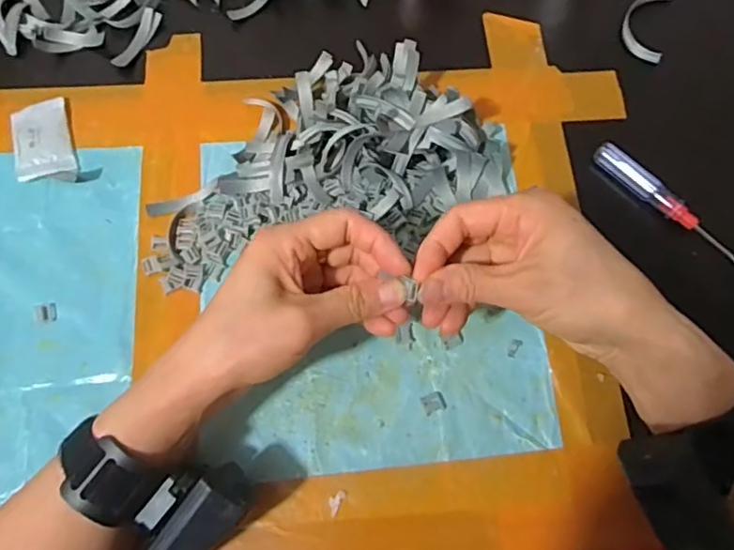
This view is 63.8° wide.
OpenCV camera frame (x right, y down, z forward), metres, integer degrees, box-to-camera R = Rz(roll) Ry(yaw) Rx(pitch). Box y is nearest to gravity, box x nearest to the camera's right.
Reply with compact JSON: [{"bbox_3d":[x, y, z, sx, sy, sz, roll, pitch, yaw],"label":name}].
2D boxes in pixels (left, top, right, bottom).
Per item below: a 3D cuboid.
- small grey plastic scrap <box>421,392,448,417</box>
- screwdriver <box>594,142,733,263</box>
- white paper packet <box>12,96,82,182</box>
[{"bbox_3d":[0.042,0.079,0.364,0.014,0.004,0.012,-22,71,-6],"label":"small grey plastic scrap"},{"bbox_3d":[0.205,-0.048,0.402,0.014,0.013,0.118,-42,74,-13],"label":"screwdriver"},{"bbox_3d":[-0.233,-0.096,0.426,0.039,0.012,0.073,-20,71,-6],"label":"white paper packet"}]

